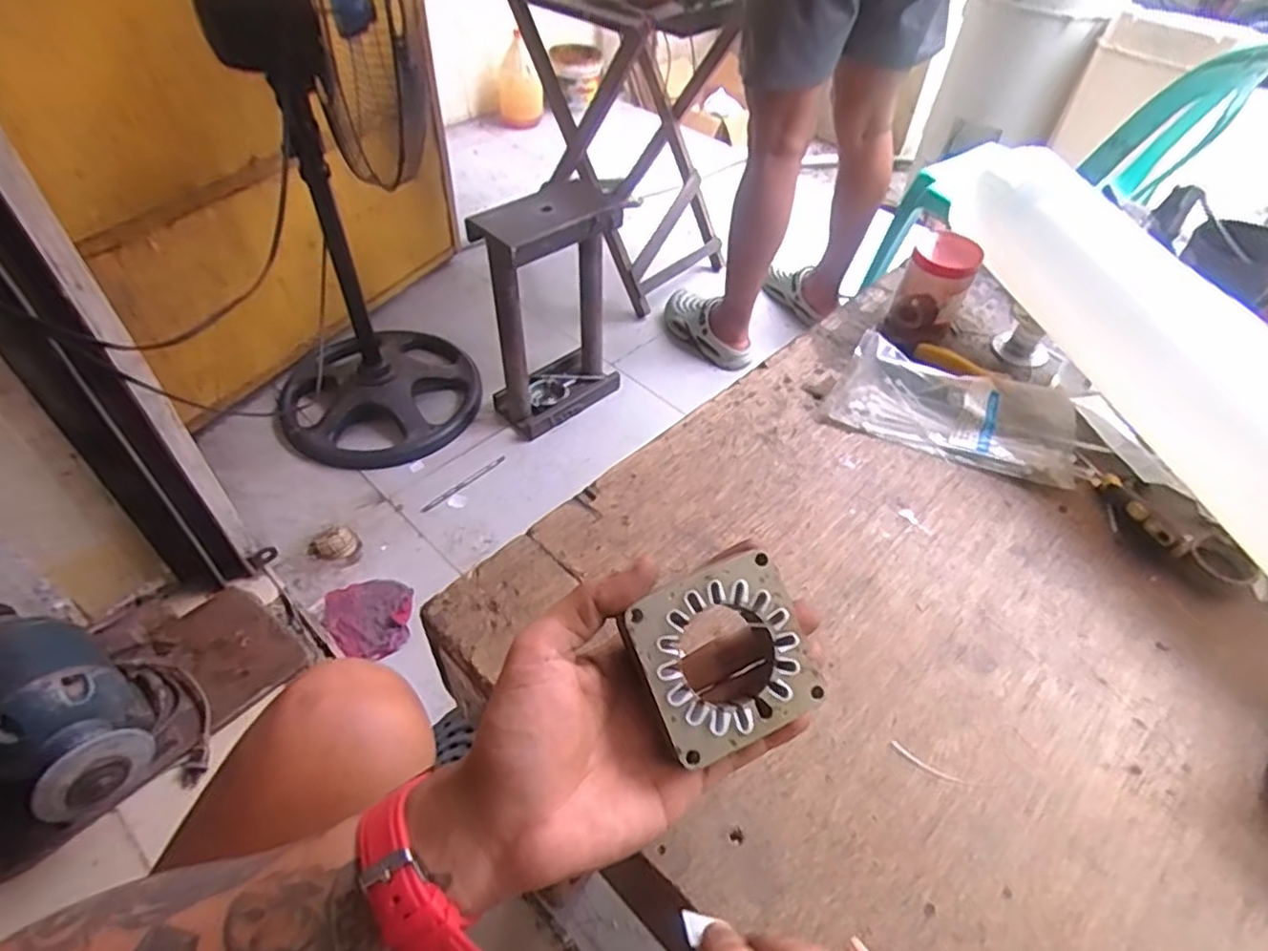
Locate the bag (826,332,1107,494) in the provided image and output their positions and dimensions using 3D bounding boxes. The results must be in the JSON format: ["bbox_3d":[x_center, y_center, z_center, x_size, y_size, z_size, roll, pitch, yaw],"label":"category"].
[{"bbox_3d":[0.266,-0.052,0.556,0.204,0.040,0.078,19,49,13],"label":"bag"}]

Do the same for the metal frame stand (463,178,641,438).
[{"bbox_3d":[-0.154,-0.318,1.336,0.259,0.456,0.131,-28,55,-26],"label":"metal frame stand"}]

